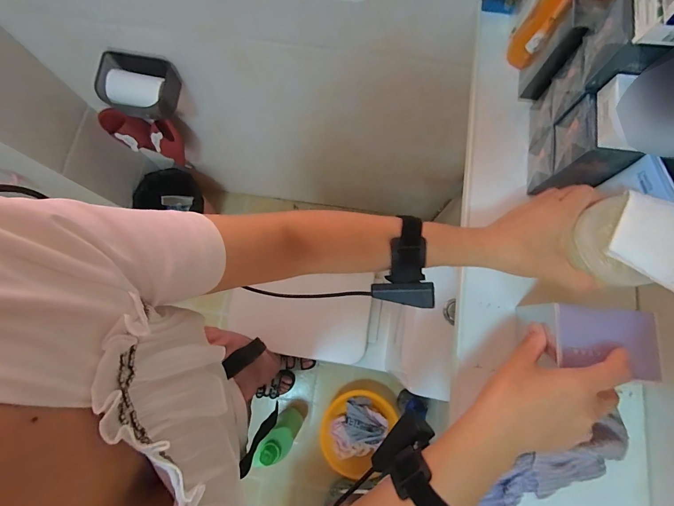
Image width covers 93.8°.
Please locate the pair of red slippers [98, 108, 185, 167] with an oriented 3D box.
[{"bbox_3d":[-0.600,-0.359,0.989,0.181,0.182,0.079,7,77,2],"label":"pair of red slippers"}]

